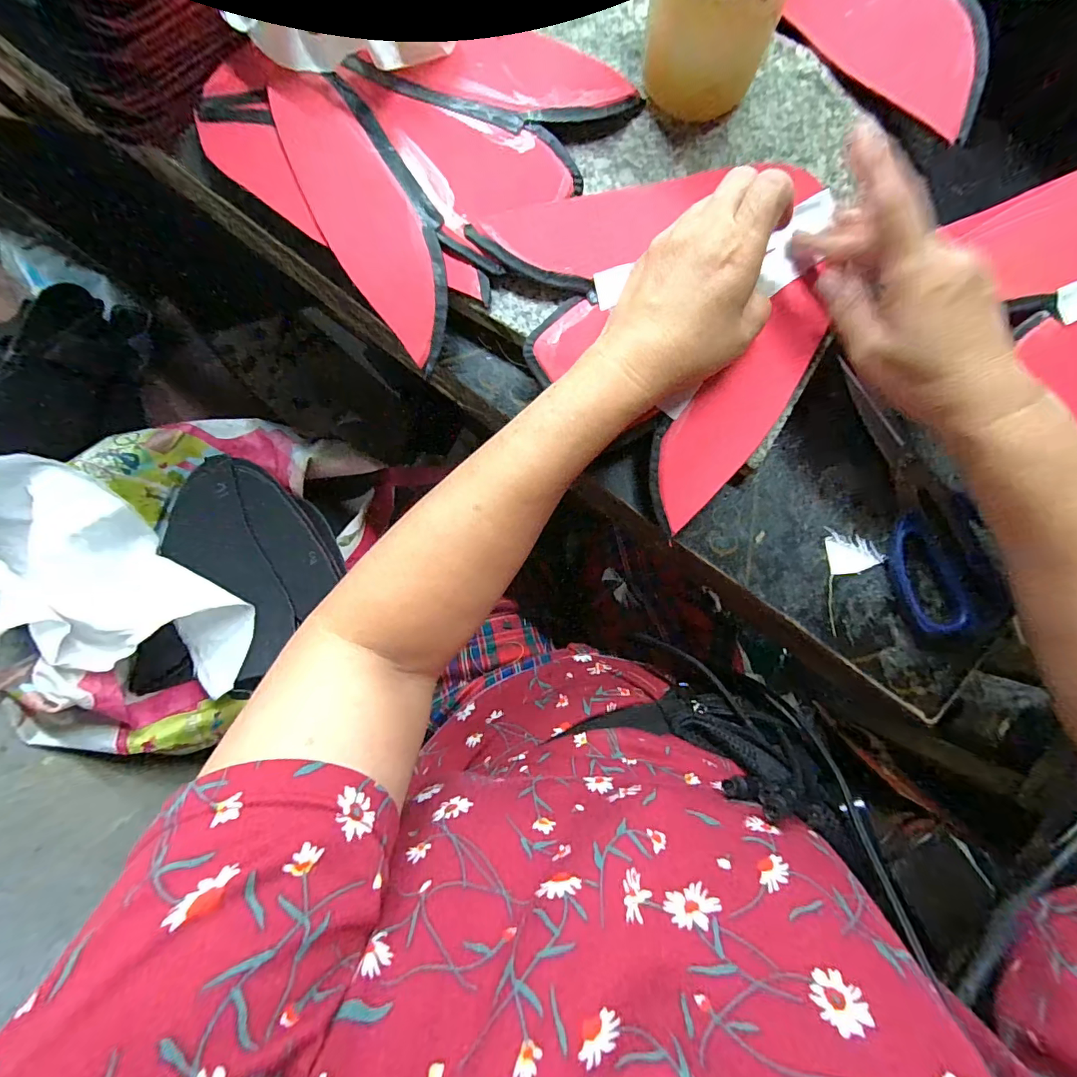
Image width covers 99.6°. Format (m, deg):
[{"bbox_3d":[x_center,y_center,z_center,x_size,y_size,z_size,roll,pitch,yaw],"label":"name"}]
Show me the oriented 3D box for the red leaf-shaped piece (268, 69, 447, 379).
[{"bbox_3d":[-0.111,-0.213,0.298,0.063,0.022,0.200,-31,85,-2],"label":"red leaf-shaped piece"}]

